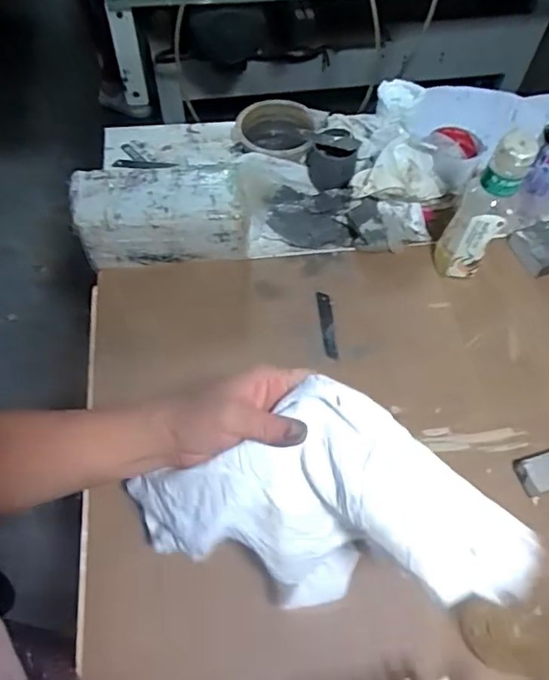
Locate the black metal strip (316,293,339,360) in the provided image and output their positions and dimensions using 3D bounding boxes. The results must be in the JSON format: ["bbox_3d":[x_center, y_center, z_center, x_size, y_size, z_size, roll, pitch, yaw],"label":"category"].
[{"bbox_3d":[0.066,-0.019,0.687,0.017,0.010,0.092,-4,60,-3],"label":"black metal strip"}]

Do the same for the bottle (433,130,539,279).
[{"bbox_3d":[0.244,-0.147,0.649,0.059,0.198,0.052,11,60,5],"label":"bottle"}]

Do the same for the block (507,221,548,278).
[{"bbox_3d":[0.364,-0.123,0.741,0.060,0.033,0.071,-12,61,-8],"label":"block"}]

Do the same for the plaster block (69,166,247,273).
[{"bbox_3d":[-0.145,-0.160,0.718,0.210,0.088,0.111,-3,60,-3],"label":"plaster block"}]

